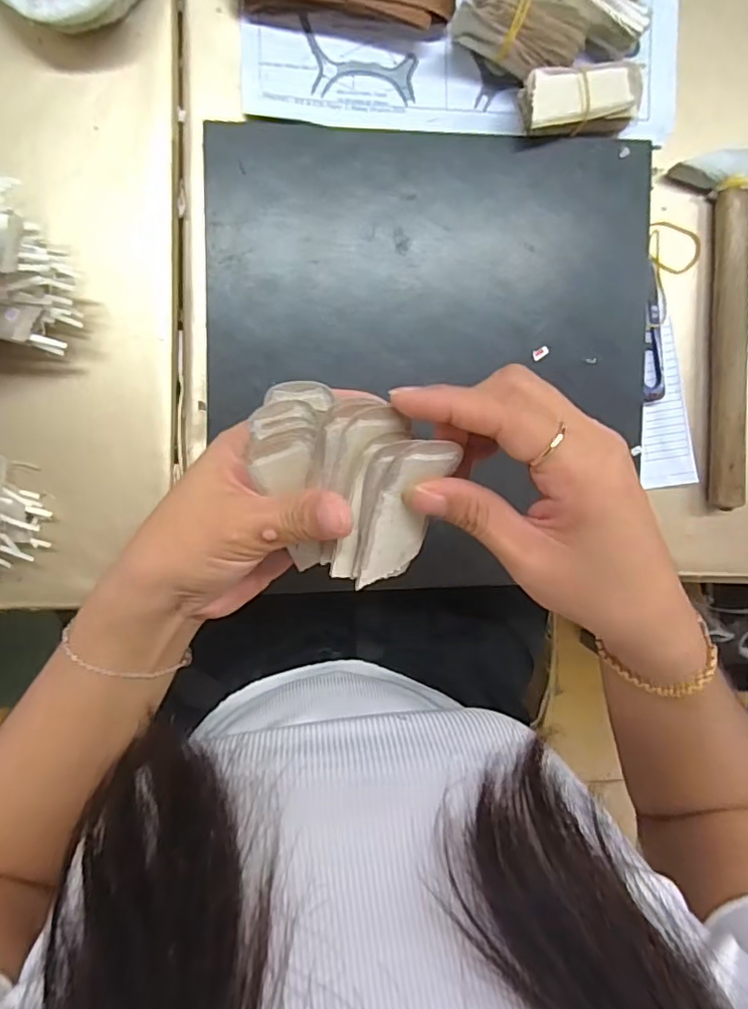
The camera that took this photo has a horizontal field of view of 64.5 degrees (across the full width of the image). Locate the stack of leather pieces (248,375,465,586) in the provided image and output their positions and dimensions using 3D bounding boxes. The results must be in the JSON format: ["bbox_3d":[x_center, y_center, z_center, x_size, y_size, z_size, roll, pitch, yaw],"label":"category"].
[{"bbox_3d":[-0.011,-0.006,0.240,0.077,0.035,0.074,12,95,-8],"label":"stack of leather pieces"}]

